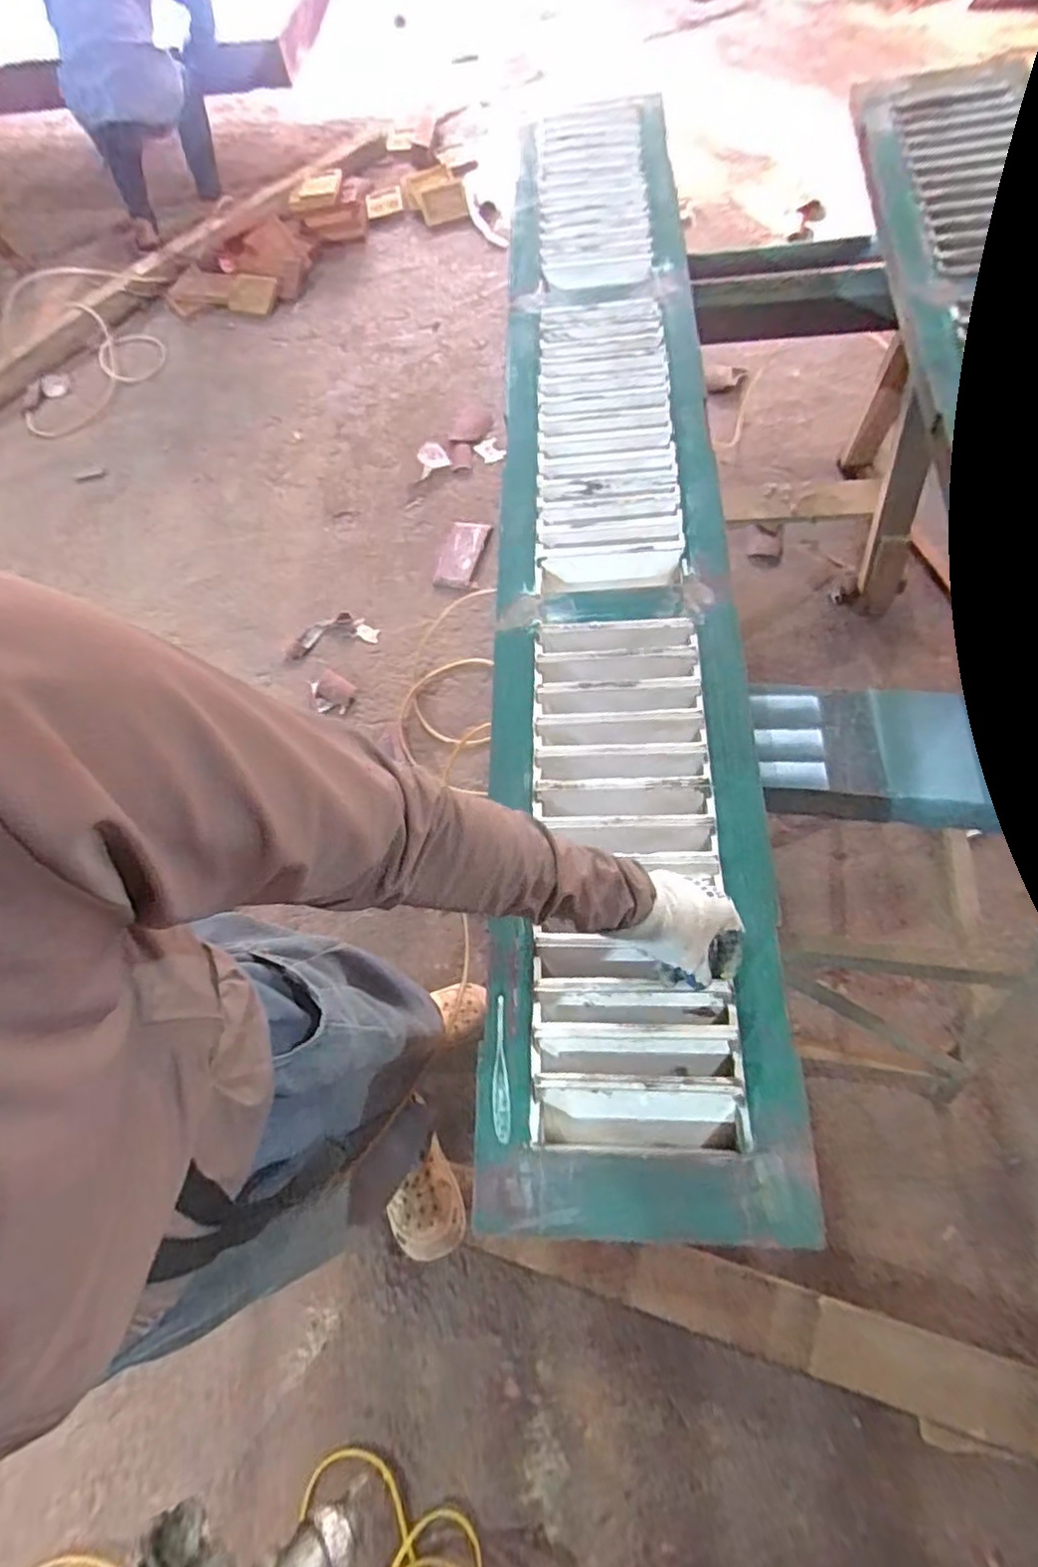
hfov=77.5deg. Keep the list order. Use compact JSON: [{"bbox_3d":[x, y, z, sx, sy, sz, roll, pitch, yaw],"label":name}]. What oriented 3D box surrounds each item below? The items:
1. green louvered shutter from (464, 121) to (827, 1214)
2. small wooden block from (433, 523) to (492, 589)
[{"bbox_3d":[0.112,-0.376,0.815,0.267,0.048,1.550,0,69,3],"label":"green louvered shutter"},{"bbox_3d":[-0.152,-0.617,1.739,0.108,0.033,0.214,11,68,11],"label":"small wooden block"}]

